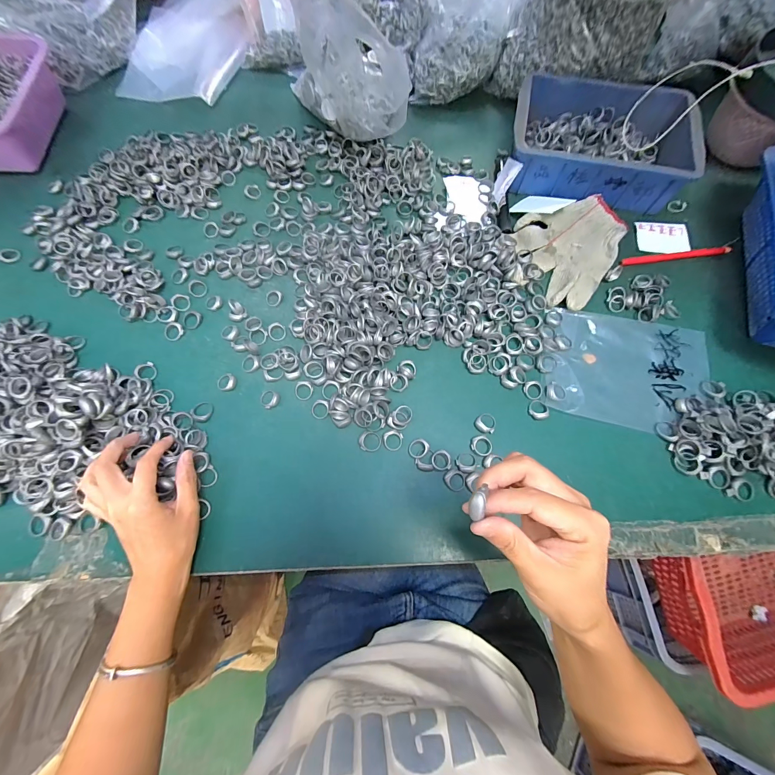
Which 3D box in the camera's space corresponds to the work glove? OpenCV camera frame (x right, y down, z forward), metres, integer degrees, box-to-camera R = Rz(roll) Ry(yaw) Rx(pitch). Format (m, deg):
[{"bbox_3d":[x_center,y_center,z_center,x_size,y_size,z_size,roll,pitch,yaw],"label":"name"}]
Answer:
[{"bbox_3d":[0.245,-0.200,0.466,0.134,0.021,0.188,35,76,10],"label":"work glove"}]

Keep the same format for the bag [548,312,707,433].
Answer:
[{"bbox_3d":[0.296,-0.024,0.412,0.190,0.013,0.146,11,73,3],"label":"bag"}]

